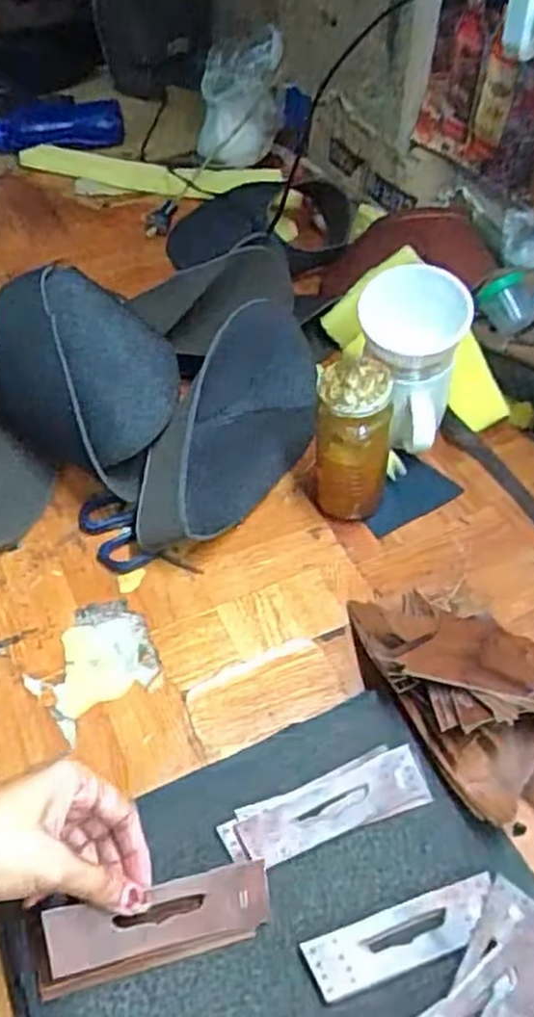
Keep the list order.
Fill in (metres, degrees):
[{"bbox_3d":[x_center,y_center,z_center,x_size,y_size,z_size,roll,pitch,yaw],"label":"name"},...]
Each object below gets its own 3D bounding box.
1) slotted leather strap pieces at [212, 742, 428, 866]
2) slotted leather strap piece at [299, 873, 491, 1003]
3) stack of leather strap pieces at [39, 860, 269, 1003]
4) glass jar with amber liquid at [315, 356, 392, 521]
[{"bbox_3d":[0.037,0.189,0.475,0.131,0.006,0.040,-16,50,-14],"label":"slotted leather strap pieces"},{"bbox_3d":[0.078,0.242,0.422,0.113,0.005,0.031,-14,50,-12],"label":"slotted leather strap piece"},{"bbox_3d":[-0.061,0.235,0.423,0.126,0.011,0.043,-10,78,-15],"label":"stack of leather strap pieces"},{"bbox_3d":[0.071,-0.055,0.632,0.061,0.144,0.051,7,49,6],"label":"glass jar with amber liquid"}]

